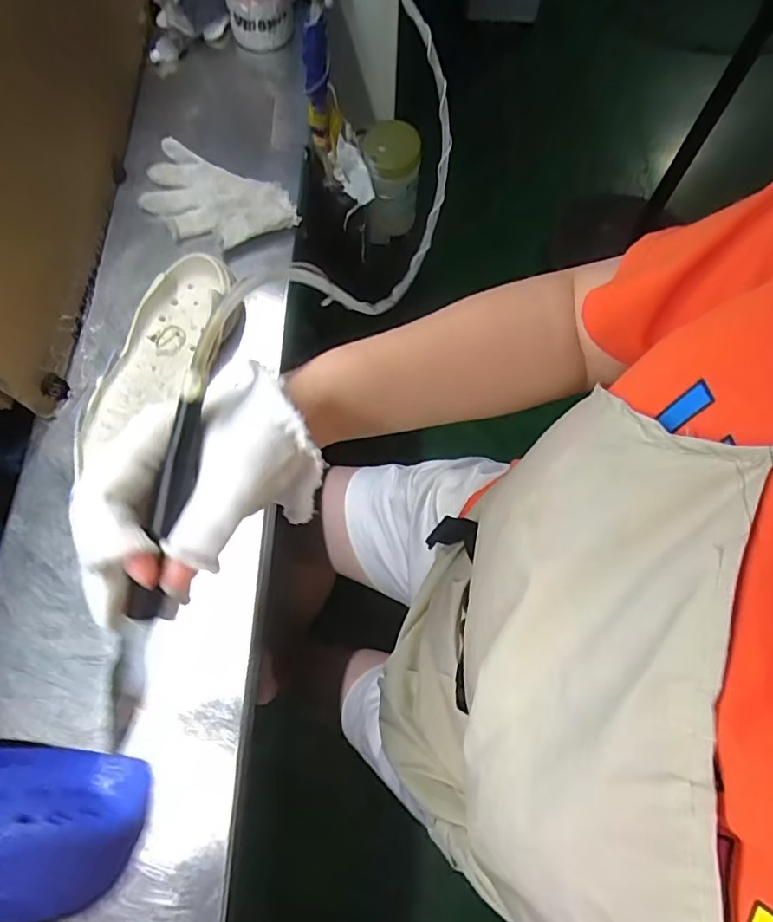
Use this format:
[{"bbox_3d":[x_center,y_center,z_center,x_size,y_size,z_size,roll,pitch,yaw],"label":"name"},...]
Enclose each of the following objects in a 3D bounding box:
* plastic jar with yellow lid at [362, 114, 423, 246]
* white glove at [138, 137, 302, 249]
[{"bbox_3d":[0.007,-0.390,0.784,0.073,0.145,0.073,0,71,-1],"label":"plastic jar with yellow lid"},{"bbox_3d":[-0.190,-0.288,0.622,0.176,0.029,0.095,26,72,8],"label":"white glove"}]

